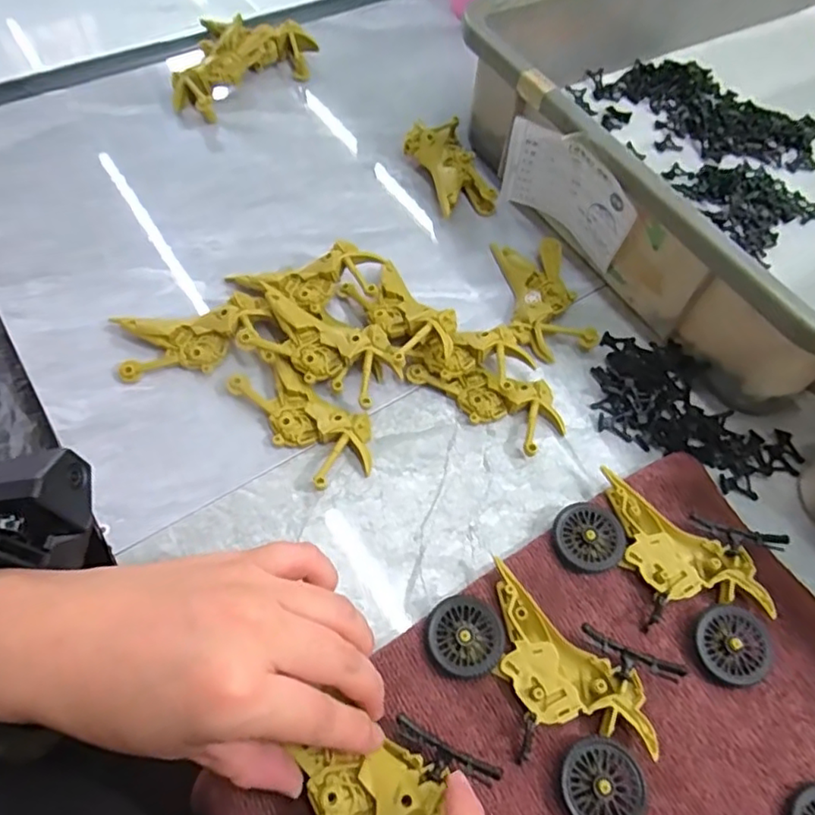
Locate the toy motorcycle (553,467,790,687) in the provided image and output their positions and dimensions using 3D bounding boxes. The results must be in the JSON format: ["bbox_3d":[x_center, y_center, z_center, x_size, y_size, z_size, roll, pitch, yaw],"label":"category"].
[{"bbox_3d":[0.135,0.084,0.322,0.113,0.016,0.076,24,61,10],"label":"toy motorcycle"}]

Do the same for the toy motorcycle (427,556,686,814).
[{"bbox_3d":[0.067,0.128,0.290,0.114,0.015,0.074,37,64,17],"label":"toy motorcycle"}]

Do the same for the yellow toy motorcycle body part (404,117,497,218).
[{"bbox_3d":[0.032,-0.188,0.476,0.049,0.028,0.090,-16,62,-13],"label":"yellow toy motorcycle body part"}]

